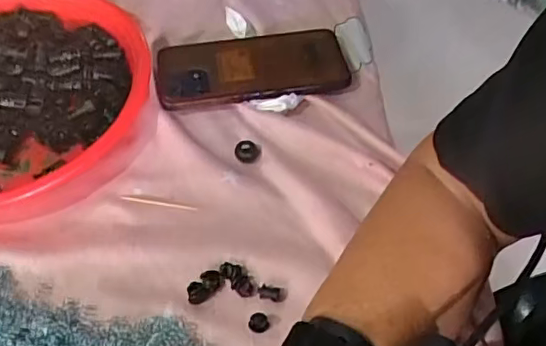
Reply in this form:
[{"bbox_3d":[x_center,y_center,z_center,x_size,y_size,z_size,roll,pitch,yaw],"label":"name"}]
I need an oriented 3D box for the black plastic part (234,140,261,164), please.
[{"bbox_3d":[-0.021,-0.017,0.448,0.020,0.007,0.018,2,53,0],"label":"black plastic part"}]

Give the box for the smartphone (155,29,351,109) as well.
[{"bbox_3d":[-0.019,-0.096,0.498,0.163,0.013,0.080,-7,53,-5],"label":"smartphone"}]

